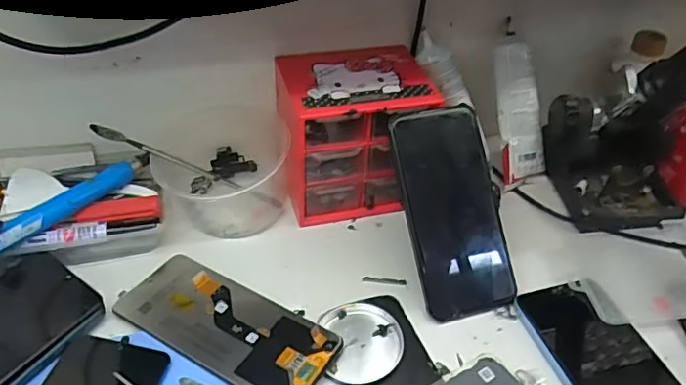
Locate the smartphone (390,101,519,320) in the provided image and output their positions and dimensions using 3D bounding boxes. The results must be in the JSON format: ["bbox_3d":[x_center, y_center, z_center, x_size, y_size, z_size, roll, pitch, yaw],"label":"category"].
[{"bbox_3d":[0.091,0.014,0.454,0.079,0.012,0.163,-11,84,-18],"label":"smartphone"}]

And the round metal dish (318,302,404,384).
[{"bbox_3d":[0.015,0.109,0.415,0.055,0.013,0.063,-3,42,-7],"label":"round metal dish"}]

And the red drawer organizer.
[{"bbox_3d":[0.010,-0.052,0.521,0.124,0.123,0.103,-6,40,-15],"label":"red drawer organizer"}]

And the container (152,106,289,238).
[{"bbox_3d":[-0.114,-0.020,0.519,0.121,0.059,0.112,2,42,-2],"label":"container"}]

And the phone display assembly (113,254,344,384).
[{"bbox_3d":[-0.087,0.096,0.415,0.164,0.006,0.073,22,41,24],"label":"phone display assembly"}]

